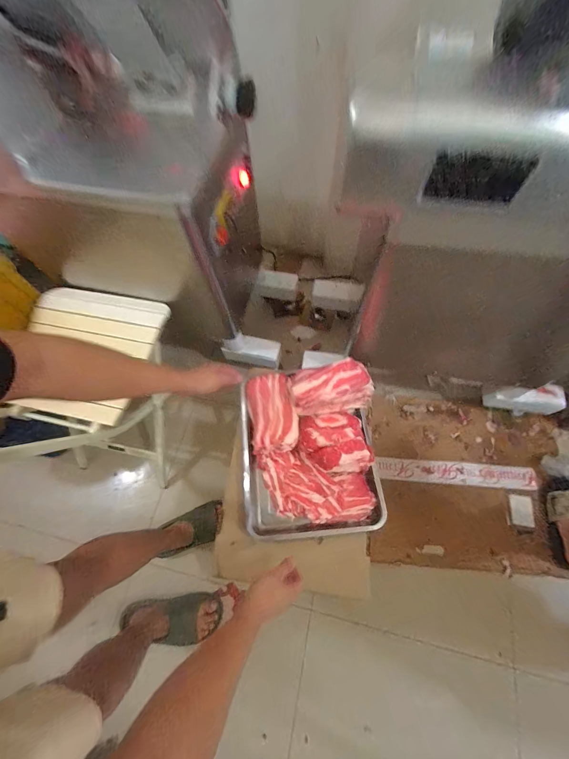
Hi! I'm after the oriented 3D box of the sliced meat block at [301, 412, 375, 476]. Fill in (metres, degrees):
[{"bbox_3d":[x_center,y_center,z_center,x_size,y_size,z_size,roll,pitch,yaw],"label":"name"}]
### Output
[{"bbox_3d":[0.127,0.162,0.756,0.165,0.055,0.155,-8,67,0],"label":"sliced meat block"}]

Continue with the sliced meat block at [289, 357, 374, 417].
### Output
[{"bbox_3d":[0.126,0.018,0.771,0.209,0.092,0.113,-10,67,-1],"label":"sliced meat block"}]

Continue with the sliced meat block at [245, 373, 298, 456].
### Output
[{"bbox_3d":[-0.034,0.086,0.787,0.124,0.072,0.203,-9,67,0],"label":"sliced meat block"}]

